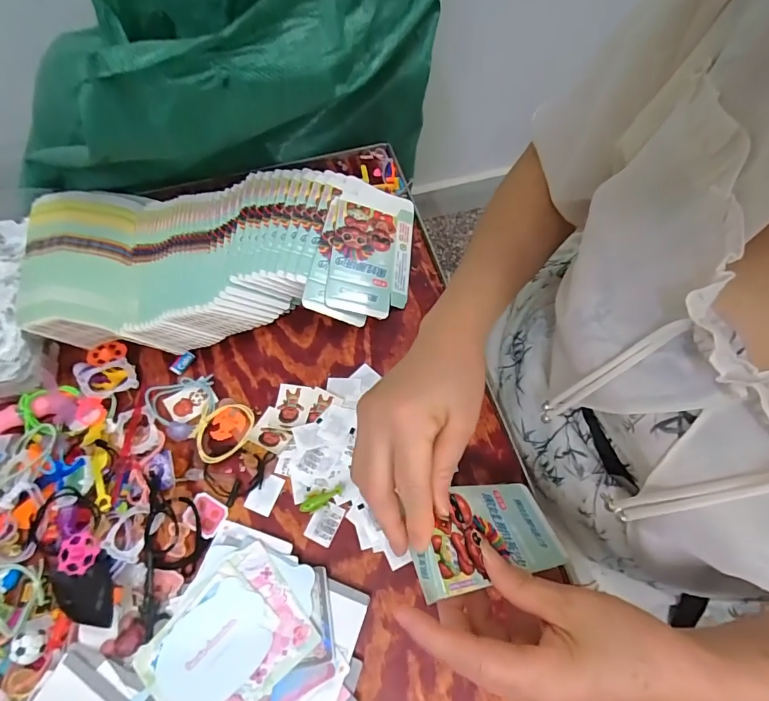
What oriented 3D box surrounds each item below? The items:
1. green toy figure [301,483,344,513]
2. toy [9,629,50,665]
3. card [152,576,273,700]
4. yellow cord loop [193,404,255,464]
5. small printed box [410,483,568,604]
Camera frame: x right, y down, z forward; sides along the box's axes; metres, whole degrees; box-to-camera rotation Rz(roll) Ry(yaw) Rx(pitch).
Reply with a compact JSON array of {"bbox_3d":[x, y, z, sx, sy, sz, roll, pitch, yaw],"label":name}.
[{"bbox_3d":[-0.052,0.124,0.366,0.038,0.010,0.014,-27,71,-12],"label":"green toy figure"},{"bbox_3d":[-0.251,0.210,0.310,0.017,0.022,0.021,-16,69,-8],"label":"toy"},{"bbox_3d":[-0.122,0.214,0.313,0.079,0.004,0.063,-39,72,-19],"label":"card"},{"bbox_3d":[-0.141,0.069,0.383,0.050,0.010,0.047,1,67,-2],"label":"yellow cord loop"},{"bbox_3d":[0.070,0.127,0.304,0.122,0.015,0.064,7,42,-34],"label":"small printed box"}]

